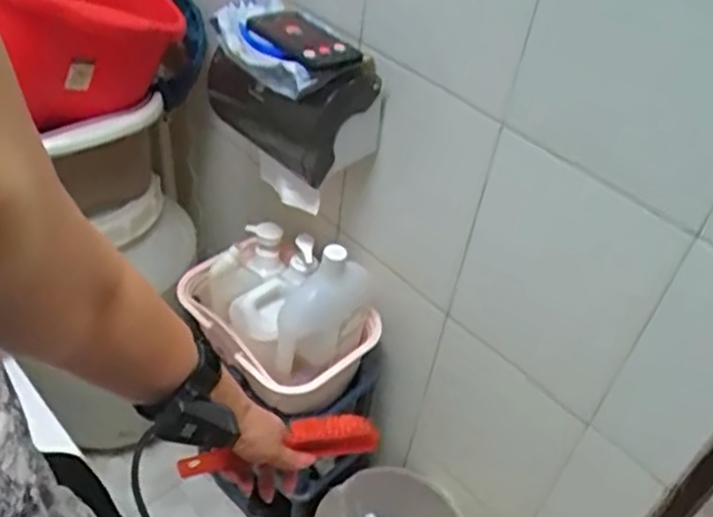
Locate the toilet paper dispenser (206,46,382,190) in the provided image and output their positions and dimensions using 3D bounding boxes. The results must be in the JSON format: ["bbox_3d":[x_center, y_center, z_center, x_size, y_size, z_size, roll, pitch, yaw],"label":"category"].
[{"bbox_3d":[-0.086,-0.224,0.918,0.125,0.162,0.207,-30,54,-33],"label":"toilet paper dispenser"}]

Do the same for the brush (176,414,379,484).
[{"bbox_3d":[-0.079,0.192,0.692,0.200,0.045,0.026,-13,45,1],"label":"brush"}]

